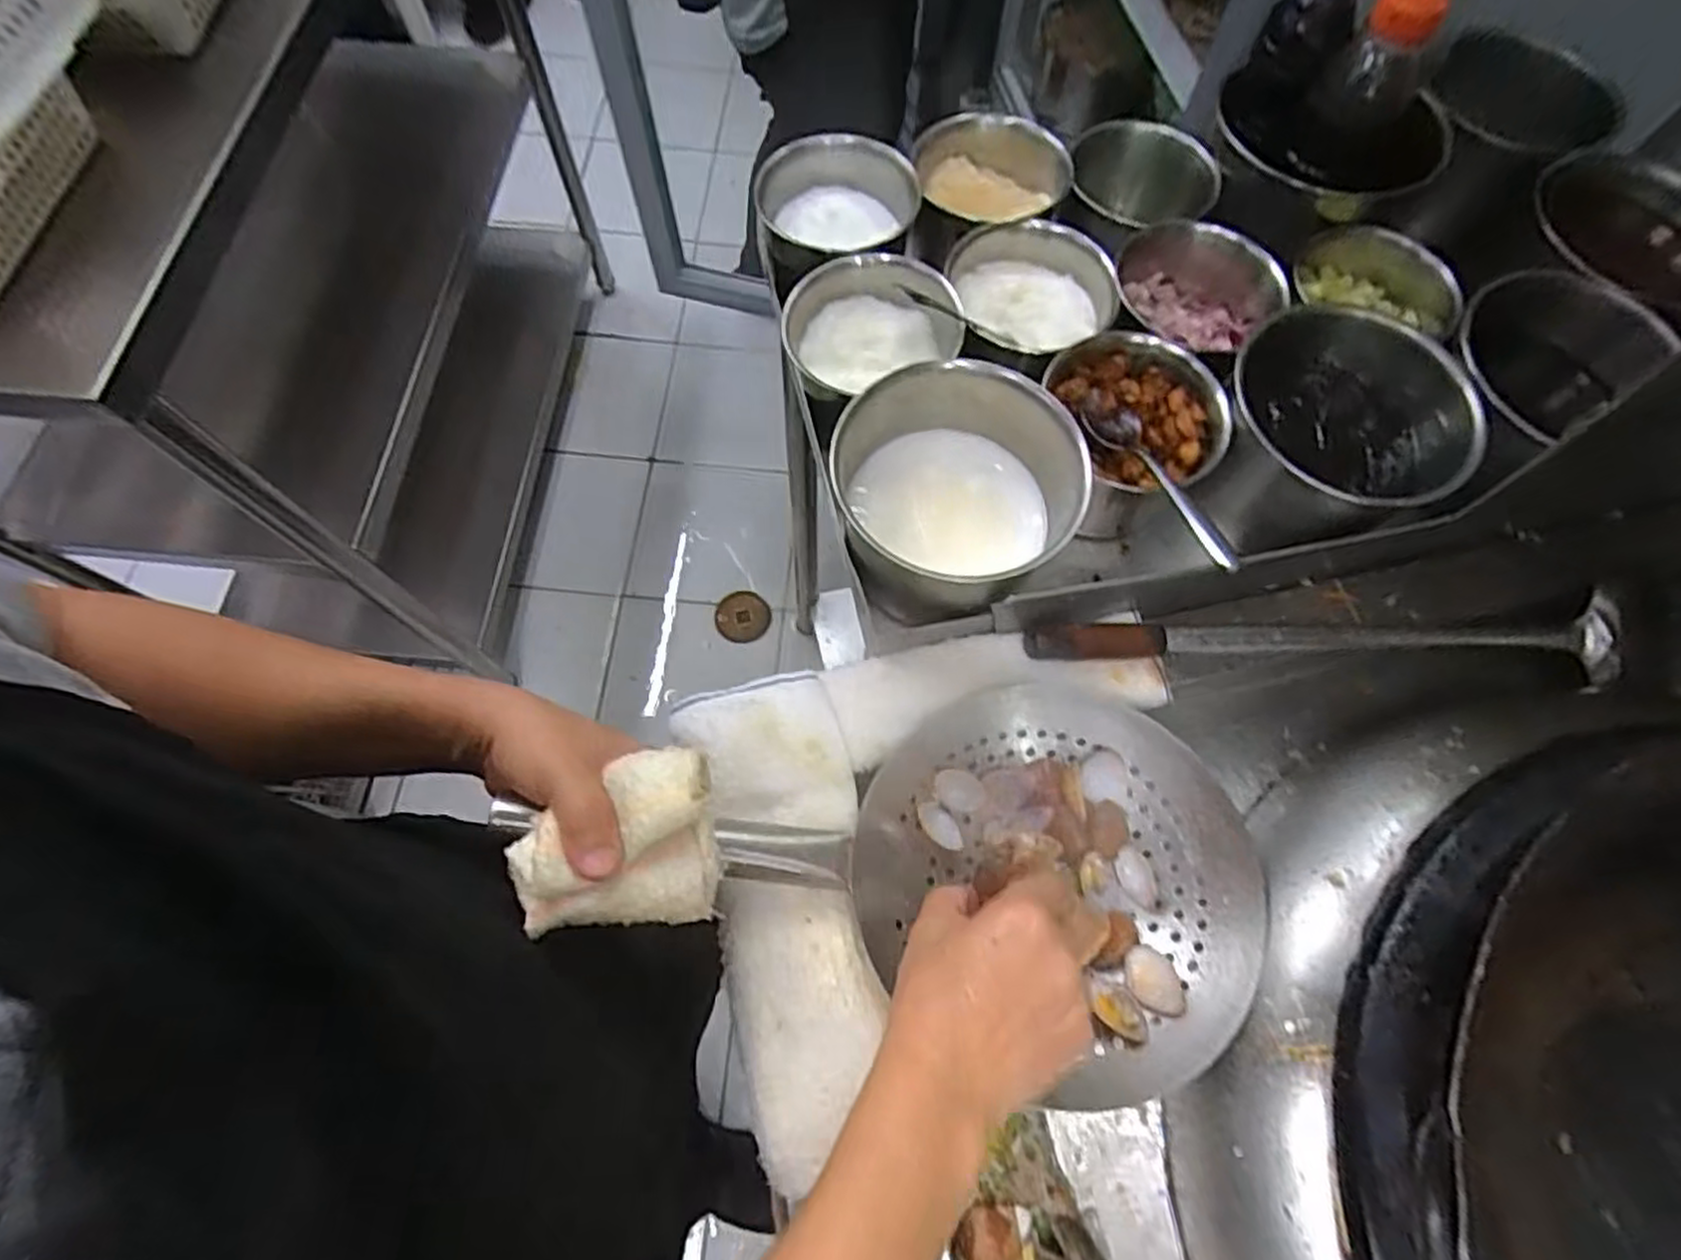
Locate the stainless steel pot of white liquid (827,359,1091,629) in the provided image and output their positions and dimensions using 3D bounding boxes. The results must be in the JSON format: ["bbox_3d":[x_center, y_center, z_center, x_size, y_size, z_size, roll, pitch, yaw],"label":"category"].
[{"bbox_3d":[0.078,-0.097,0.520,0.152,0.094,0.178,40,73,14],"label":"stainless steel pot of white liquid"}]

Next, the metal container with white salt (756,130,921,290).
[{"bbox_3d":[-0.004,-0.323,0.606,0.126,0.064,0.139,3,68,0],"label":"metal container with white salt"}]

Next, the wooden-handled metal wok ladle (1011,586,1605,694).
[{"bbox_3d":[0.330,0.004,0.524,0.406,0.029,0.051,2,68,0],"label":"wooden-handled metal wok ladle"}]

